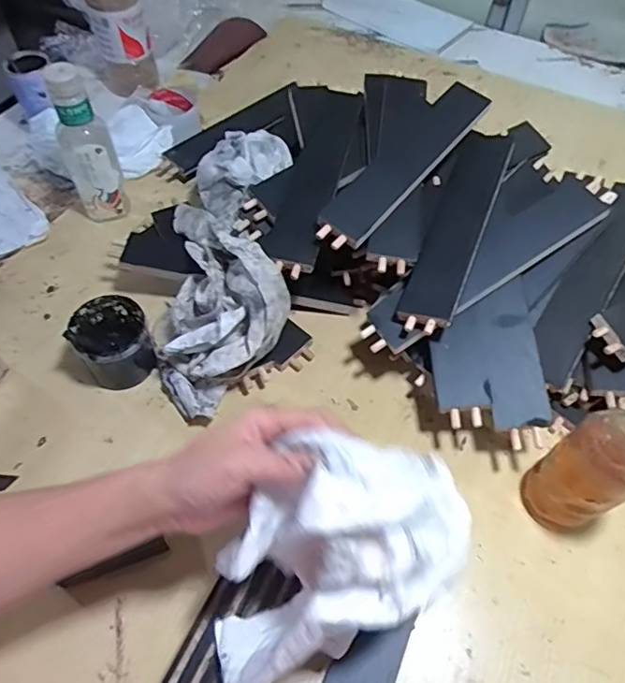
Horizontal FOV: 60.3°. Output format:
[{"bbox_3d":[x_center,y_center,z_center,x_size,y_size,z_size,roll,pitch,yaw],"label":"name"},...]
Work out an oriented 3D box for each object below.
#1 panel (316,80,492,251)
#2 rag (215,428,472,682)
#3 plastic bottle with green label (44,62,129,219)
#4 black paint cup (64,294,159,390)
[{"bbox_3d":[0.108,-0.211,0.625,0.061,0.019,0.297,35,66,17],"label":"panel"},{"bbox_3d":[0.014,0.148,0.377,0.189,0.168,0.112,-20,59,-16],"label":"rag"},{"bbox_3d":[-0.281,-0.241,0.675,0.062,0.206,0.057,-21,59,-16],"label":"plastic bottle with green label"},{"bbox_3d":[-0.219,0.003,0.597,0.075,0.082,0.074,1,56,-2],"label":"black paint cup"}]

